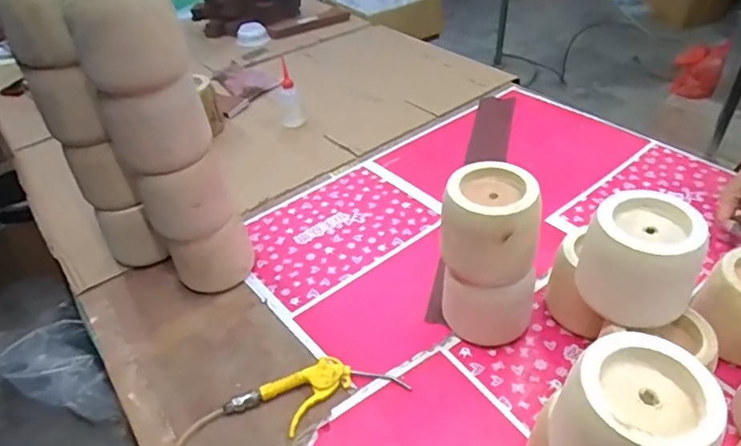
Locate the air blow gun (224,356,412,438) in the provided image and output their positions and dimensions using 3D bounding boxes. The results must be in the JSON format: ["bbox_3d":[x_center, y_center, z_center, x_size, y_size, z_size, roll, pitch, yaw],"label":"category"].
[{"bbox_3d":[-0.081,0.247,0.789,0.246,0.024,0.097,-18,42,-16],"label":"air blow gun"}]

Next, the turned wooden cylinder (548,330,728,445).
[{"bbox_3d":[0.249,0.195,0.512,0.119,0.115,0.121,31,51,34],"label":"turned wooden cylinder"}]

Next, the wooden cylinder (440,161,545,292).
[{"bbox_3d":[0.175,0.007,0.767,0.130,0.143,0.113,14,43,20],"label":"wooden cylinder"}]

